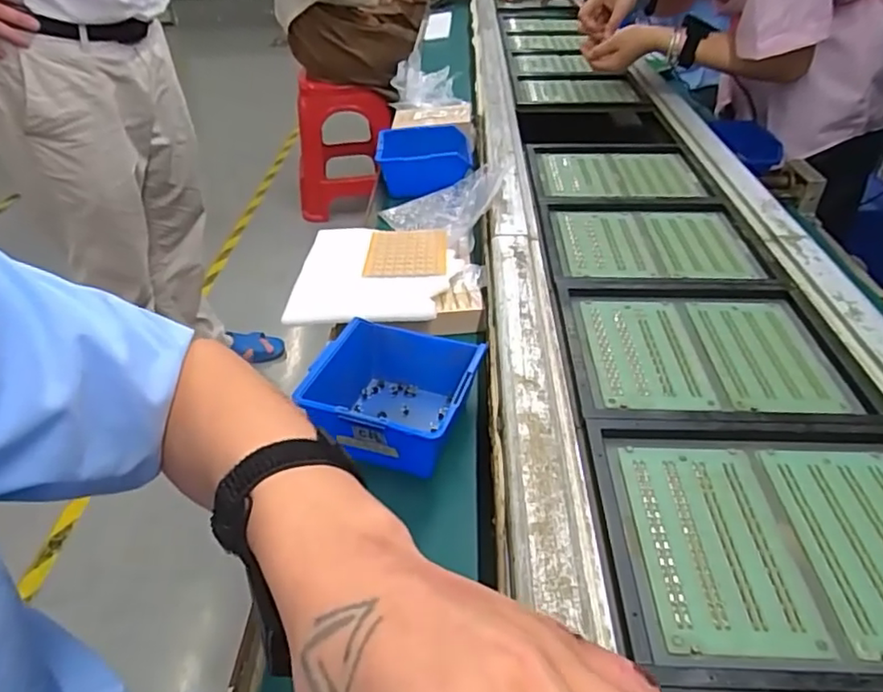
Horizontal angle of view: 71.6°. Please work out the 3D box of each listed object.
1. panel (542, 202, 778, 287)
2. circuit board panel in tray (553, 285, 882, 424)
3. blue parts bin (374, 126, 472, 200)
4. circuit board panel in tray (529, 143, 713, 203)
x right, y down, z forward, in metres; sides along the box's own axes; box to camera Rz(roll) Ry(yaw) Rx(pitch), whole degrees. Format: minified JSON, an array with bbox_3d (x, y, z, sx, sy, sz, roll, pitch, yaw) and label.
[{"bbox_3d":[0.219,-0.107,0.646,0.207,0.016,0.174,1,38,3],"label":"panel"},{"bbox_3d":[0.214,0.001,0.506,0.217,0.015,0.176,0,38,2],"label":"circuit board panel in tray"},{"bbox_3d":[-0.025,-0.275,0.897,0.132,0.058,0.148,-1,38,0],"label":"blue parts bin"},{"bbox_3d":[0.224,-0.223,0.789,0.208,0.013,0.189,0,38,2],"label":"circuit board panel in tray"}]

